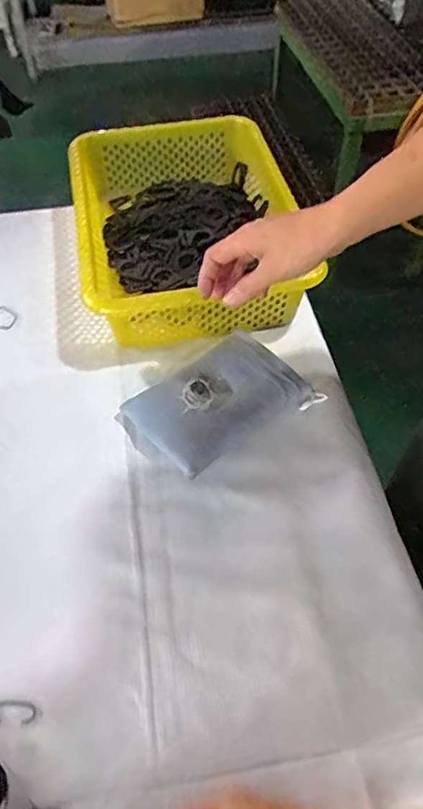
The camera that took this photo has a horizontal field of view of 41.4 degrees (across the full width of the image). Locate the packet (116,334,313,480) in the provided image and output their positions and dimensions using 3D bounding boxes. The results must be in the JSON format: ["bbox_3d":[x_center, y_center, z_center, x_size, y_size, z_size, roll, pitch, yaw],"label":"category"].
[{"bbox_3d":[-0.001,-0.004,0.570,0.166,0.044,0.118,-34,60,-23],"label":"packet"}]

